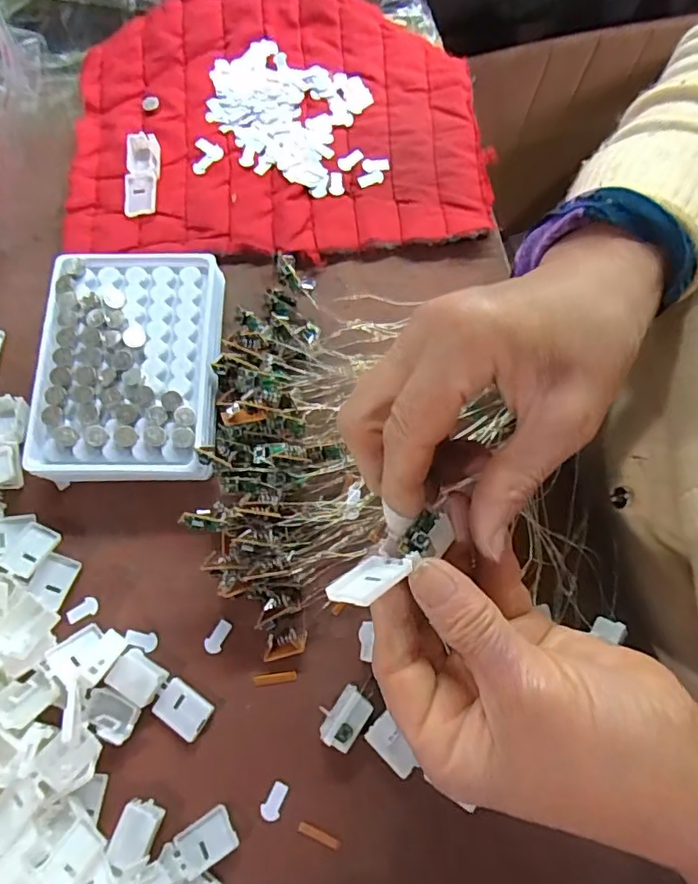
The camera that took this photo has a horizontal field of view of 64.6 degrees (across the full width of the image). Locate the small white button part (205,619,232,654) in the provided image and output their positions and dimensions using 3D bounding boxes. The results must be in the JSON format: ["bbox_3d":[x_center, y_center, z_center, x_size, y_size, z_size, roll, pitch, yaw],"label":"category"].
[{"bbox_3d":[-0.070,0.103,0.293,0.009,0.004,0.017,32,76,7],"label":"small white button part"}]

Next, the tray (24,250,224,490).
[{"bbox_3d":[-0.125,-0.044,0.316,0.098,0.025,0.134,-3,74,0],"label":"tray"}]

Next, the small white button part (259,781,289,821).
[{"bbox_3d":[-0.037,0.178,0.274,0.010,0.004,0.018,22,75,5],"label":"small white button part"}]

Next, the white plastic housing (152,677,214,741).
[{"bbox_3d":[-0.085,0.137,0.282,0.028,0.005,0.020,32,77,9],"label":"white plastic housing"}]

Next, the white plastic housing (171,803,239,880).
[{"bbox_3d":[-0.070,0.193,0.265,0.029,0.004,0.019,-32,77,-8],"label":"white plastic housing"}]

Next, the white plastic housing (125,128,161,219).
[{"bbox_3d":[-0.135,-0.174,0.361,0.022,0.010,0.056,-6,74,-1],"label":"white plastic housing"}]

